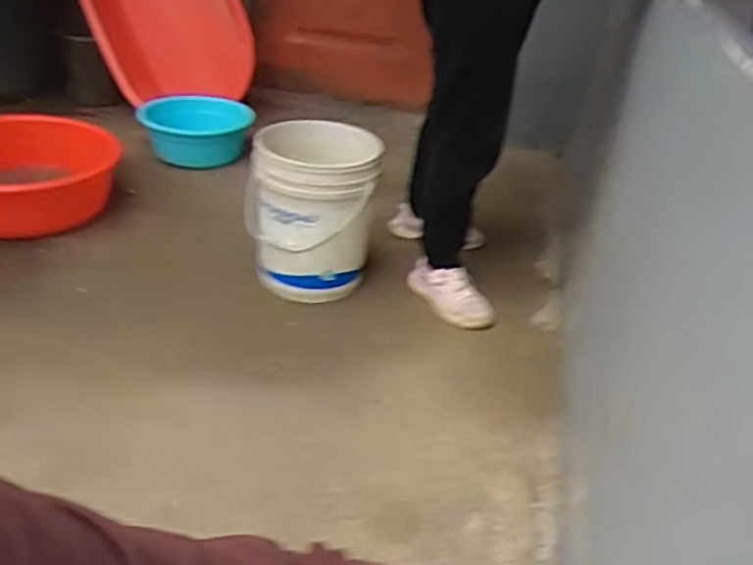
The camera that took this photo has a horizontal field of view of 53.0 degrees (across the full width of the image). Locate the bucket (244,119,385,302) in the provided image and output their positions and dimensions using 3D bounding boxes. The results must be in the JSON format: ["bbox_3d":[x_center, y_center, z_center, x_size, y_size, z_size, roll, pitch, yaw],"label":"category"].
[{"bbox_3d":[-0.160,-0.161,1.818,0.292,0.385,0.259,4,31,-6],"label":"bucket"}]

